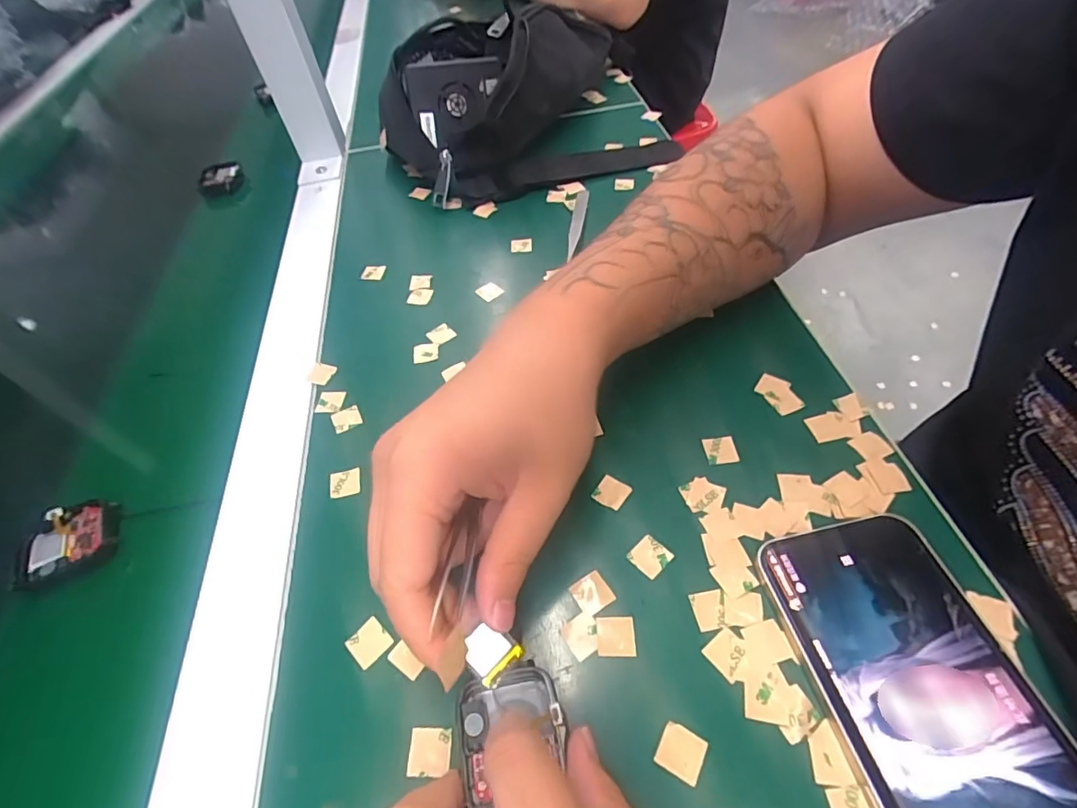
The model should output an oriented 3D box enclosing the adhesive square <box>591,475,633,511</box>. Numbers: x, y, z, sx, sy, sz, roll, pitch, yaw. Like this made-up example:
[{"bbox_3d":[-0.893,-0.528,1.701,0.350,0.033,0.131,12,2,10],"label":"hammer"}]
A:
[{"bbox_3d":[0.036,0.042,0.251,0.016,0.004,0.015,30,60,27],"label":"adhesive square"}]

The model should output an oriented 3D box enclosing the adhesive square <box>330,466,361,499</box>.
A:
[{"bbox_3d":[-0.100,0.041,0.268,0.015,0.004,0.015,-11,56,-5],"label":"adhesive square"}]

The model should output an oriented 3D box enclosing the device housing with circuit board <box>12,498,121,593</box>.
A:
[{"bbox_3d":[-0.236,0.068,0.261,0.045,0.009,0.040,-27,53,-15],"label":"device housing with circuit board"}]

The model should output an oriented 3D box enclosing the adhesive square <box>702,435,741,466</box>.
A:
[{"bbox_3d":[0.092,0.023,0.263,0.015,0.004,0.016,-9,52,4],"label":"adhesive square"}]

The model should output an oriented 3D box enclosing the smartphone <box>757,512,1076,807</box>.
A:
[{"bbox_3d":[0.141,0.110,0.182,0.071,0.008,0.143,-12,51,-3],"label":"smartphone"}]

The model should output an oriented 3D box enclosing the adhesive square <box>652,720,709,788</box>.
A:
[{"bbox_3d":[0.051,0.123,0.184,0.015,0.004,0.015,22,57,22],"label":"adhesive square"}]

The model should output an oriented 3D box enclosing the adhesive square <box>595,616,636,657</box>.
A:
[{"bbox_3d":[0.031,0.093,0.210,0.015,0.004,0.016,-3,51,4],"label":"adhesive square"}]

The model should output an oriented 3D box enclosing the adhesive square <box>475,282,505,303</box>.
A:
[{"bbox_3d":[-0.034,-0.078,0.356,0.017,0.004,0.015,36,63,29],"label":"adhesive square"}]

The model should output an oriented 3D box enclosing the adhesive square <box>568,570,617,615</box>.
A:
[{"bbox_3d":[0.023,0.080,0.222,0.015,0.004,0.015,-28,53,-16],"label":"adhesive square"}]

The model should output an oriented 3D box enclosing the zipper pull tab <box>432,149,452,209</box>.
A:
[{"bbox_3d":[-0.077,-0.181,0.417,0.011,0.043,0.008,16,14,18],"label":"zipper pull tab"}]

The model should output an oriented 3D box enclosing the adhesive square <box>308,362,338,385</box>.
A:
[{"bbox_3d":[-0.133,-0.019,0.318,0.015,0.004,0.015,13,54,16],"label":"adhesive square"}]

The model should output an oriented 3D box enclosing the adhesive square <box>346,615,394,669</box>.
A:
[{"bbox_3d":[-0.071,0.099,0.216,0.016,0.004,0.015,34,62,28],"label":"adhesive square"}]

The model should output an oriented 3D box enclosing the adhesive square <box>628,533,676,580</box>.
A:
[{"bbox_3d":[0.050,0.068,0.231,0.015,0.004,0.015,-41,57,-20],"label":"adhesive square"}]

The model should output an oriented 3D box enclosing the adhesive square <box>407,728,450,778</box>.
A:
[{"bbox_3d":[-0.040,0.128,0.191,0.016,0.004,0.015,-4,51,3],"label":"adhesive square"}]

